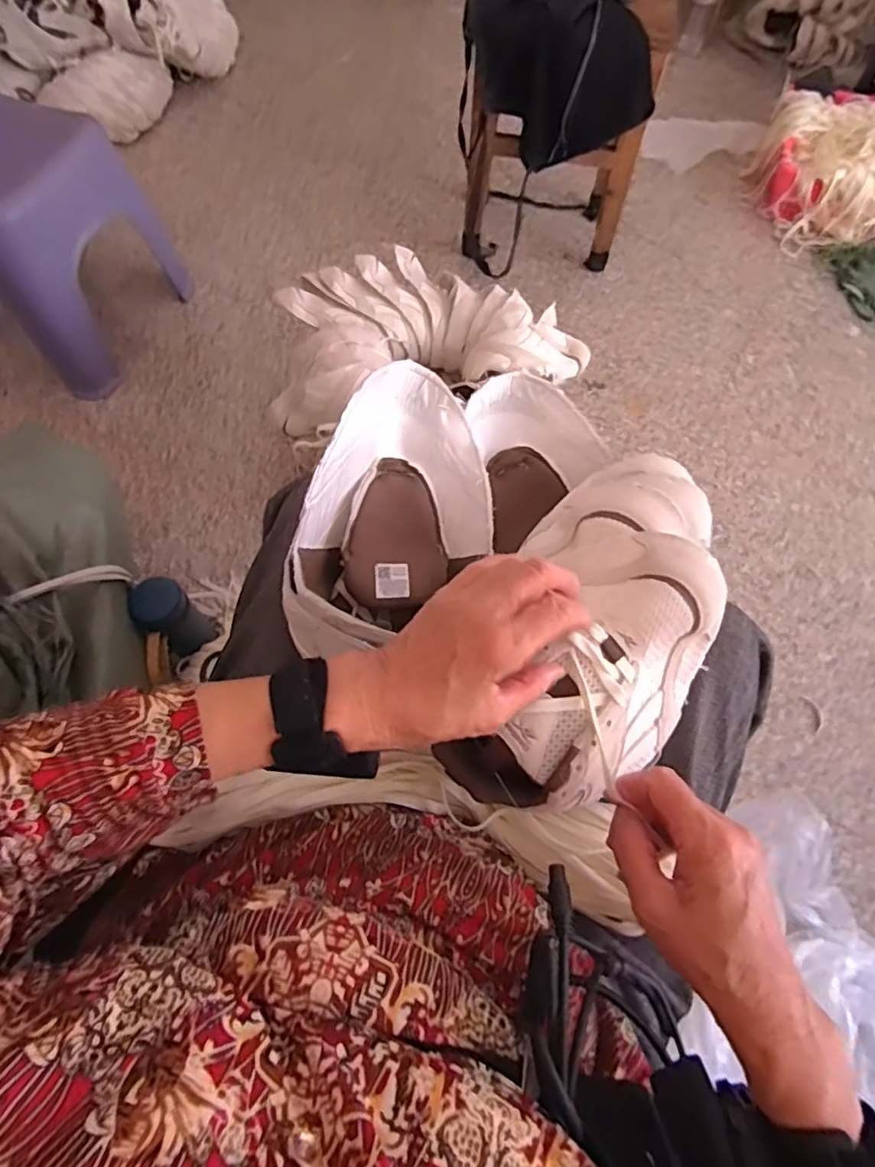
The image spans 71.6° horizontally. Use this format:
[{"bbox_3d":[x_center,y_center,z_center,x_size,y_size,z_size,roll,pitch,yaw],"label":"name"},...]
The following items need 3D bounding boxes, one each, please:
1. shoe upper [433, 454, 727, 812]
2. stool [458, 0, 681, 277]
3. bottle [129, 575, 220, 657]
[{"bbox_3d":[0.114,0.028,0.405,0.132,0.067,0.267,23,80,9],"label":"shoe upper"},{"bbox_3d":[0.218,-0.872,1.161,0.337,0.436,0.268,13,66,5],"label":"stool"},{"bbox_3d":[-0.359,0.046,0.818,0.069,0.123,0.068,38,70,15],"label":"bottle"}]

